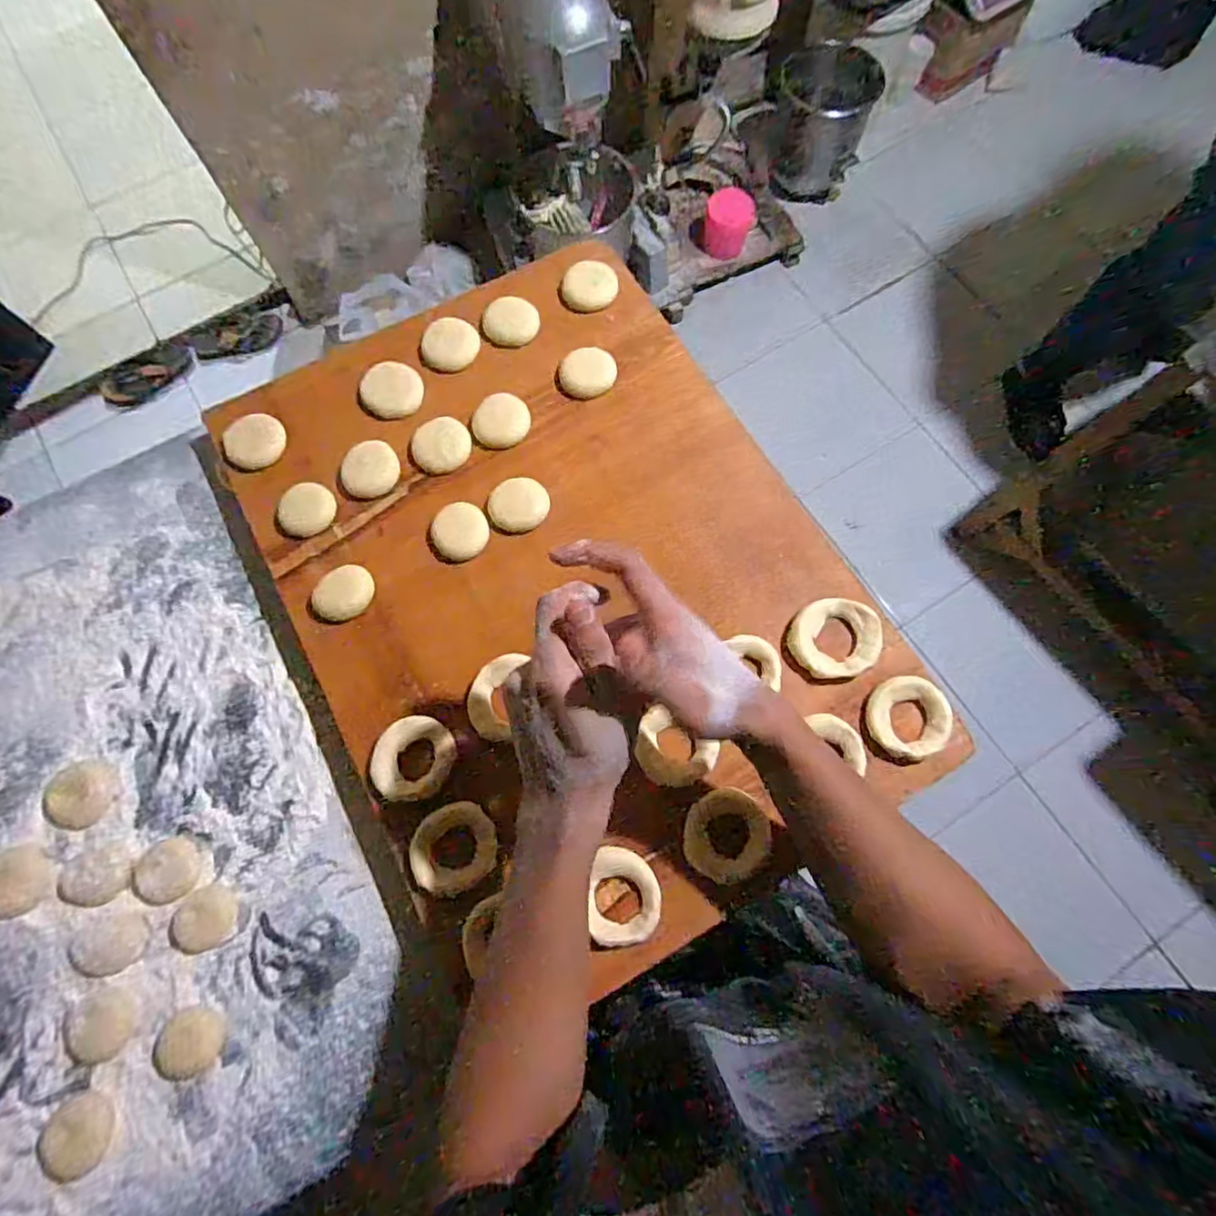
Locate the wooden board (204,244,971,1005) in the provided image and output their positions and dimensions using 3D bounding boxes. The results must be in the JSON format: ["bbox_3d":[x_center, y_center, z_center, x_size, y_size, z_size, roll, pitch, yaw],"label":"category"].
[{"bbox_3d":[-0.043,-0.032,0.528,0.424,0.030,0.577,-28,75,-8],"label":"wooden board"}]

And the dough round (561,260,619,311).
[{"bbox_3d":[-0.017,-0.319,0.610,0.052,0.013,0.050,0,73,1],"label":"dough round"}]

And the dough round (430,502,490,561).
[{"bbox_3d":[-0.128,-0.067,0.538,0.047,0.017,0.045,0,73,1],"label":"dough round"}]

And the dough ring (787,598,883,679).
[{"bbox_3d":[0.183,0.024,0.498,0.069,0.015,0.064,0,73,1],"label":"dough ring"}]

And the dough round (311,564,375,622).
[{"bbox_3d":[-0.224,-0.013,0.526,0.042,0.012,0.050,18,74,7],"label":"dough round"}]

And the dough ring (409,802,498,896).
[{"bbox_3d":[-0.115,0.179,0.463,0.059,0.020,0.062,0,73,1],"label":"dough ring"}]

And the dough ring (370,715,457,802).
[{"bbox_3d":[-0.152,0.117,0.484,0.059,0.014,0.063,0,73,1],"label":"dough ring"}]

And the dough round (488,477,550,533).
[{"bbox_3d":[-0.078,-0.091,0.544,0.051,0.011,0.047,0,73,1],"label":"dough round"}]

